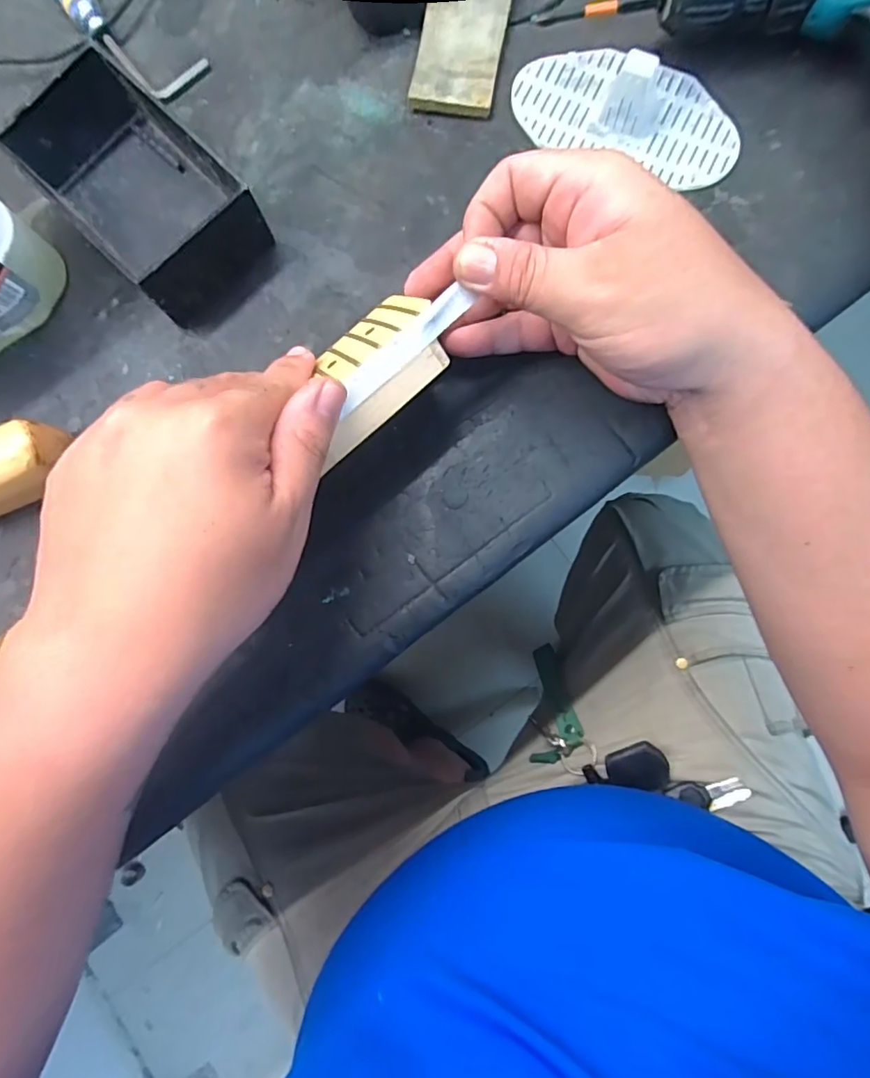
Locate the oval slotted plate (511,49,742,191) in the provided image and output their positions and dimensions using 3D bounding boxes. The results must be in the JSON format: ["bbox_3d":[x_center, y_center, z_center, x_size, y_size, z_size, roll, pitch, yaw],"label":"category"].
[{"bbox_3d":[0.104,-0.237,0.282,0.125,0.030,0.060,23,86,6],"label":"oval slotted plate"}]

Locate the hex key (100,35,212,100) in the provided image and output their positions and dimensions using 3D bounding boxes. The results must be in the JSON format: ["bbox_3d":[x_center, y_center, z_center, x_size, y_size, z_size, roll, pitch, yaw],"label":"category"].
[{"bbox_3d":[-0.167,-0.289,0.319,0.054,0.009,0.038,44,89,7],"label":"hex key"}]

